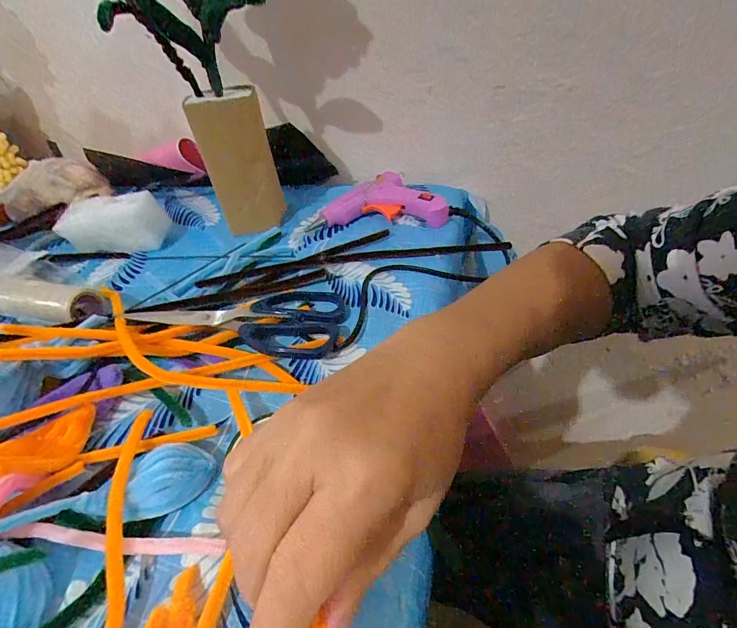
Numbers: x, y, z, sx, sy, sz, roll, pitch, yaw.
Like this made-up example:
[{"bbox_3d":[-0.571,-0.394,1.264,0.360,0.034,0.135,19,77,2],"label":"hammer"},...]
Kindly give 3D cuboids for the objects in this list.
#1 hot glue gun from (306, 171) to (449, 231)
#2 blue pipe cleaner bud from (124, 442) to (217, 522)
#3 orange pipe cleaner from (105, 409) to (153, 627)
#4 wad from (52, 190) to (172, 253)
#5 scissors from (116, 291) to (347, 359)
[{"bbox_3d":[0.011,-0.122,0.415,0.136,0.027,0.072,-4,44,5],"label":"hot glue gun"},{"bbox_3d":[-0.111,0.093,0.218,0.044,0.018,0.034,-15,44,-6],"label":"blue pipe cleaner bud"},{"bbox_3d":[-0.129,0.113,0.201,0.012,0.013,0.145,-16,44,-7],"label":"orange pipe cleaner"},{"bbox_3d":[-0.278,-0.102,0.423,0.114,0.044,0.042,-3,44,7],"label":"wad"},{"bbox_3d":[-0.104,-0.002,0.315,0.168,0.013,0.075,4,45,14],"label":"scissors"}]

